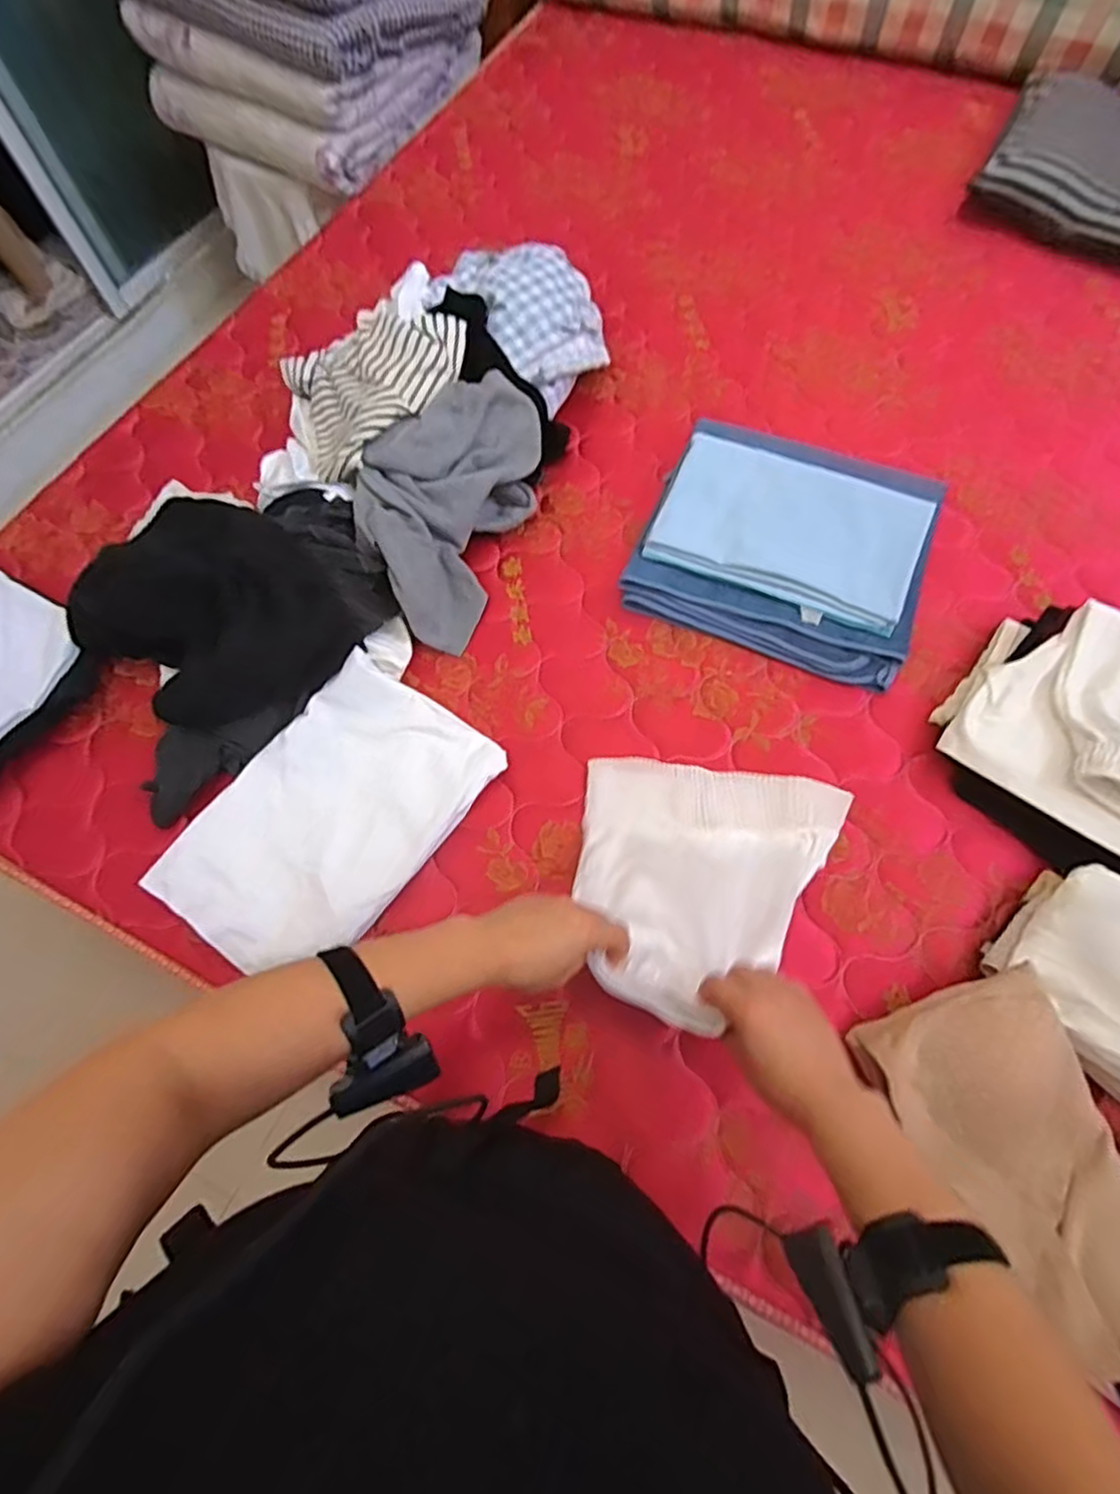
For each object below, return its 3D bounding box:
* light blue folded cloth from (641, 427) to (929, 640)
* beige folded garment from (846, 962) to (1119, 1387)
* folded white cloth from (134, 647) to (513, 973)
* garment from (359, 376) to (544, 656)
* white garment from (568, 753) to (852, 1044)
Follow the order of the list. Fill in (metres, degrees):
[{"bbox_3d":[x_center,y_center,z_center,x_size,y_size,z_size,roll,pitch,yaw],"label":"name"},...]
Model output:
[{"bbox_3d":[0.288,-0.275,0.838,0.314,0.038,0.197,24,69,11],"label":"light blue folded cloth"},{"bbox_3d":[0.406,0.344,0.579,0.164,0.084,0.273,-29,69,-11],"label":"beige folded garment"},{"bbox_3d":[-0.250,0.073,0.731,0.231,0.040,0.329,34,71,14],"label":"folded white cloth"},{"bbox_3d":[-0.147,-0.319,0.870,0.186,0.112,0.357,20,68,9],"label":"garment"},{"bbox_3d":[0.155,0.124,0.640,0.268,0.134,0.273,6,67,3],"label":"white garment"}]

